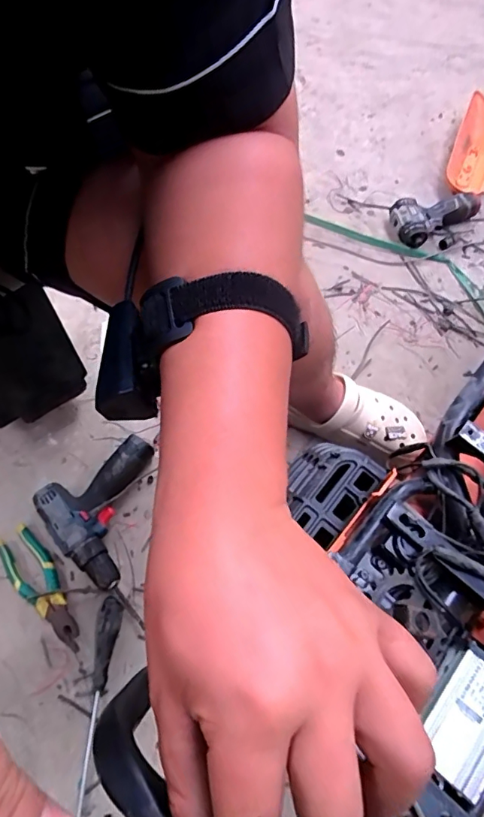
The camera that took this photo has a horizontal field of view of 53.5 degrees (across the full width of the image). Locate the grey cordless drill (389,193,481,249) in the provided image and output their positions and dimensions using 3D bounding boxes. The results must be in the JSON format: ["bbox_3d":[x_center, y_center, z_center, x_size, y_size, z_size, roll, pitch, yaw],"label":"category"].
[{"bbox_3d":[0.390,-0.400,0.985,0.171,0.052,0.111,-29,69,-16],"label":"grey cordless drill"}]

